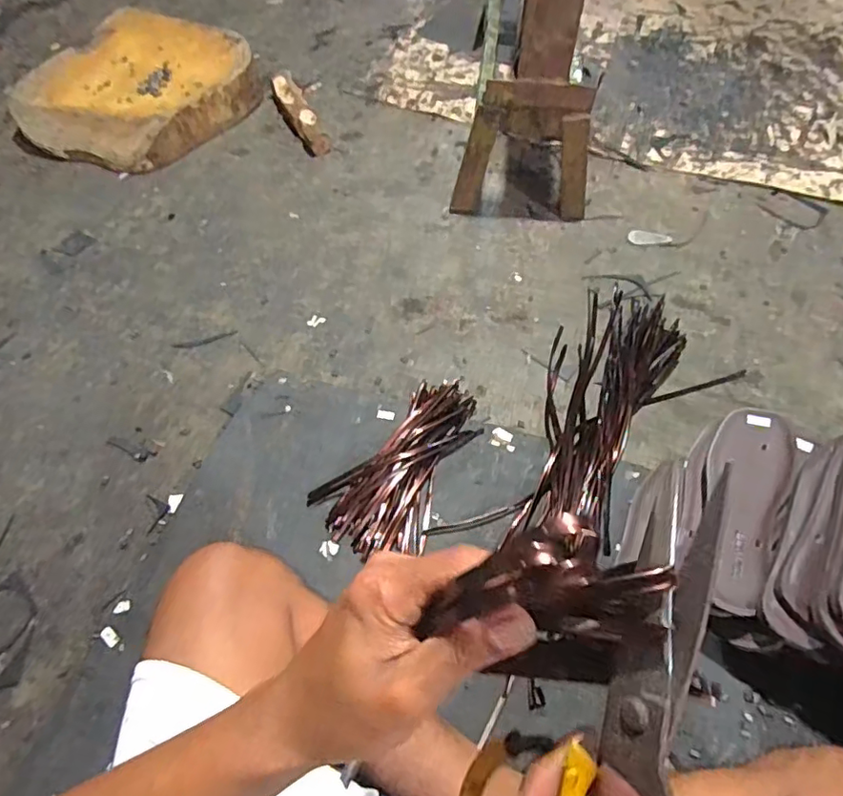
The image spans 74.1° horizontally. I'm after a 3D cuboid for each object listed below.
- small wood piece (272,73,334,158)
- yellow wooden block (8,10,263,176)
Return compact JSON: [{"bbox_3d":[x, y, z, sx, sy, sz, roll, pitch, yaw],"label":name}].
[{"bbox_3d":[-0.268,-0.624,1.217,0.063,0.047,0.264,-24,57,-14],"label":"small wood piece"},{"bbox_3d":[-0.642,-0.687,1.241,0.451,0.111,0.434,29,66,18],"label":"yellow wooden block"}]

